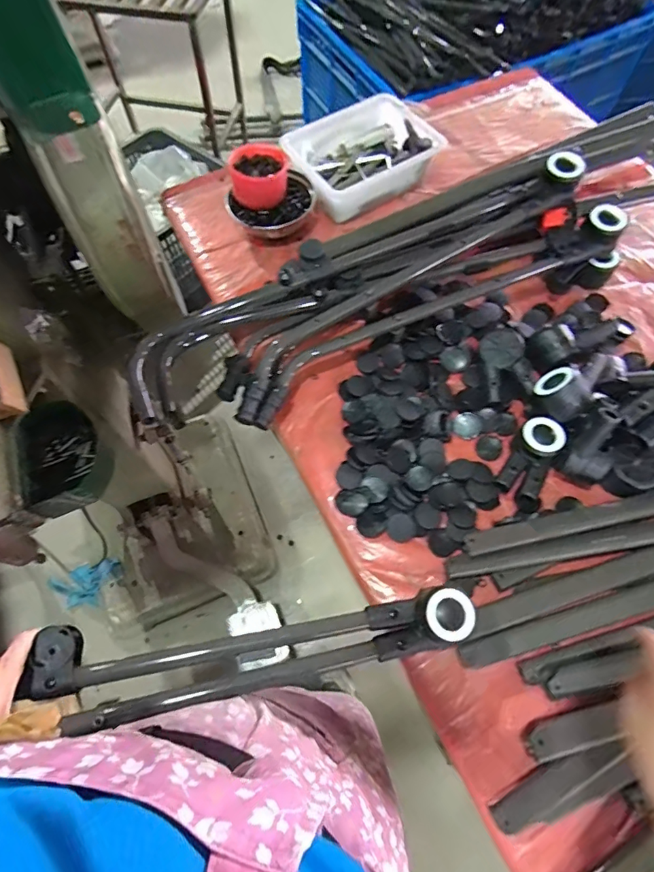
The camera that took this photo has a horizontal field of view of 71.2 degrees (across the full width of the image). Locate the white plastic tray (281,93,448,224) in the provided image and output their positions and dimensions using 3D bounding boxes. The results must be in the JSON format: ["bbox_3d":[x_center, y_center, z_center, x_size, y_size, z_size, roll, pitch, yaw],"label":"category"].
[{"bbox_3d":[0.059,-0.502,0.815,0.245,0.064,0.181,-29,68,-12],"label":"white plastic tray"}]

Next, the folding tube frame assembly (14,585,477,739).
[{"bbox_3d":[-0.064,0.205,0.443,0.410,0.036,0.082,-7,65,-7],"label":"folding tube frame assembly"}]

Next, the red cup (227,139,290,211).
[{"bbox_3d":[-0.111,-0.433,0.757,0.094,0.059,0.091,0,65,1],"label":"red cup"}]

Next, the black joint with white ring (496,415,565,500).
[{"bbox_3d":[0.259,0.025,0.576,0.052,0.041,0.103,27,68,13],"label":"black joint with white ring"}]

